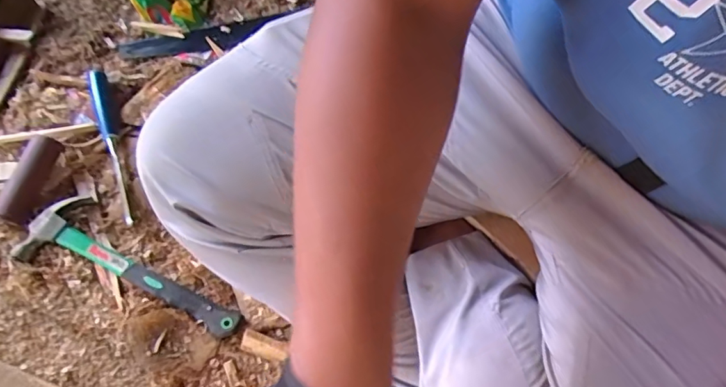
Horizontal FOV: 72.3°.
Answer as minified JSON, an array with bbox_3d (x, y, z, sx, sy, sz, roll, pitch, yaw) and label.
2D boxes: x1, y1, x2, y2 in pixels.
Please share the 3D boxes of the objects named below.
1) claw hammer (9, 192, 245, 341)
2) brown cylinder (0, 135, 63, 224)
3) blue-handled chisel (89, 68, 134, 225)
[{"bbox_3d":[-0.258,0.090,0.563,0.263,0.028,0.092,27,63,7],"label":"claw hammer"},{"bbox_3d":[-0.410,-0.020,0.607,0.029,0.027,0.110,13,63,0],"label":"brown cylinder"},{"bbox_3d":[-0.322,-0.069,0.635,0.024,0.024,0.235,-18,67,-15],"label":"blue-handled chisel"}]

